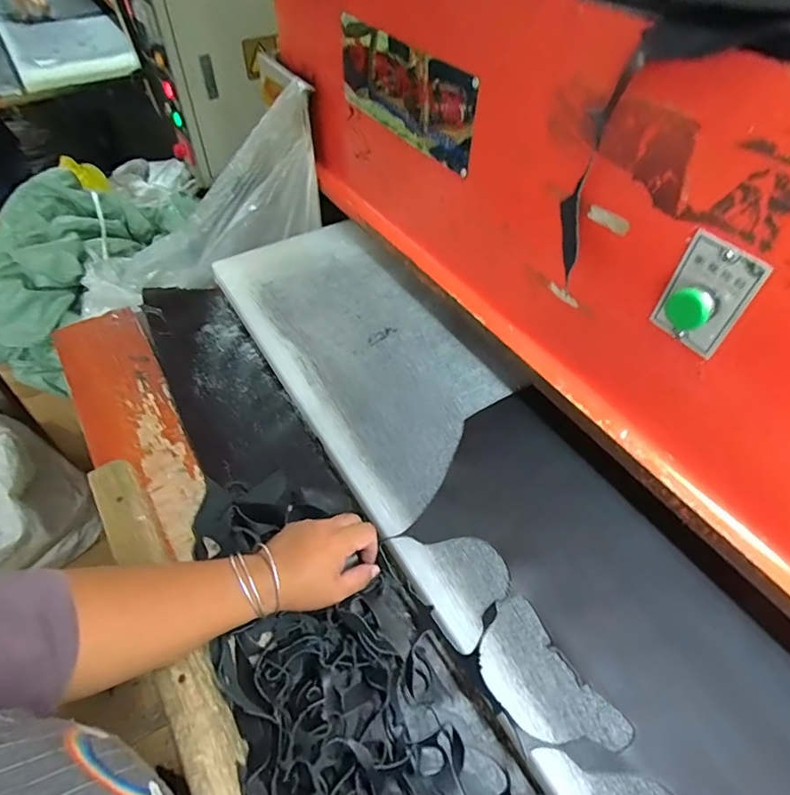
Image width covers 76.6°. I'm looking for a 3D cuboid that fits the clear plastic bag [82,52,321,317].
[{"bbox_3d":[-0.341,-0.299,0.899,0.556,0.178,0.207,-26,49,18],"label":"clear plastic bag"}]

